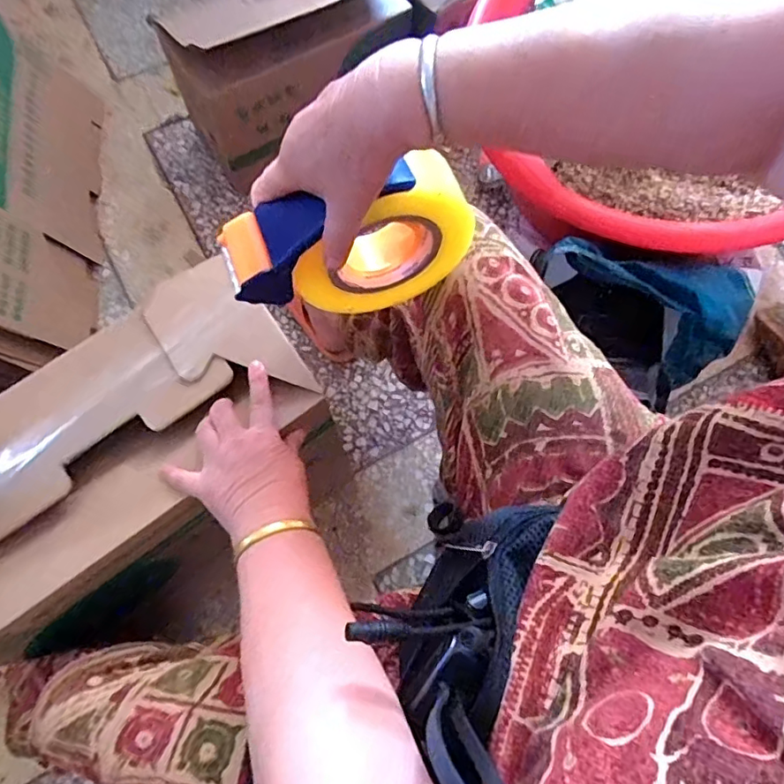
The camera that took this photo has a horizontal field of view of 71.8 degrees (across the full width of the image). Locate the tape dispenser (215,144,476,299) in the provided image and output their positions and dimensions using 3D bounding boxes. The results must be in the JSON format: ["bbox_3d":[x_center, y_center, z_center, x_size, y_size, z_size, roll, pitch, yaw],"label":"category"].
[{"bbox_3d":[-0.031,-0.106,0.418,0.186,0.128,0.063,-5,70,-5],"label":"tape dispenser"}]

